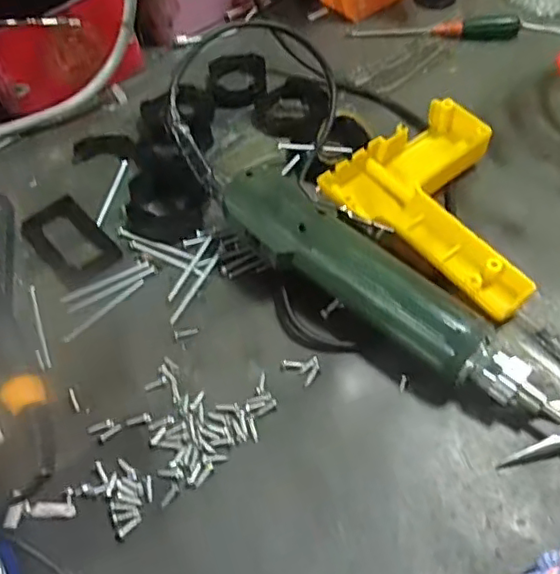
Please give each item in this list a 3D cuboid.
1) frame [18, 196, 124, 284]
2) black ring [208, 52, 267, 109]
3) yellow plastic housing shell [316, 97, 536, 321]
[{"bbox_3d":[-0.149,-0.033,0.421,0.043,0.005,0.077,-38,62,-19],"label":"frame"},{"bbox_3d":[-0.035,-0.172,0.497,0.050,0.010,0.059,-13,57,-4],"label":"black ring"},{"bbox_3d":[0.119,-0.057,0.395,0.113,0.033,0.148,-40,63,-20],"label":"yellow plastic housing shell"}]

